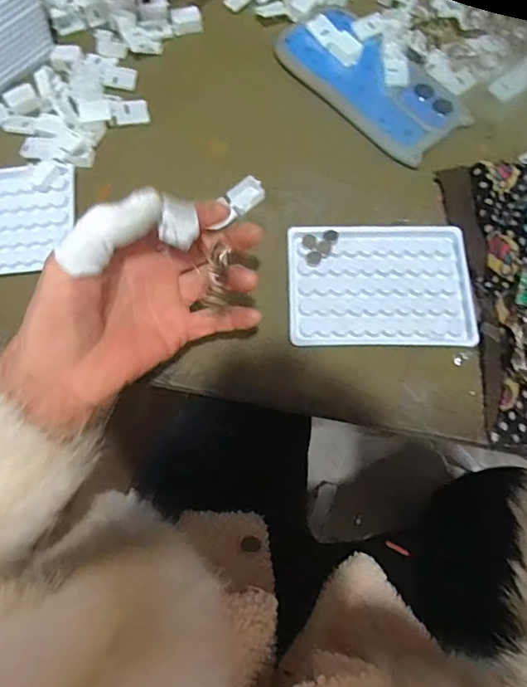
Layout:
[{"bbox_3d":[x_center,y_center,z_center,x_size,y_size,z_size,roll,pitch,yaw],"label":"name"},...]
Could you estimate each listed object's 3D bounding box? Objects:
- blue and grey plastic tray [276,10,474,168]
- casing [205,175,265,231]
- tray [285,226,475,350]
[{"bbox_3d":[0.093,-0.229,0.429,0.089,0.014,0.170,-41,77,-10],"label":"blue and grey plastic tray"},{"bbox_3d":[-0.014,-0.115,0.390,0.029,0.013,0.018,-39,76,-10],"label":"casing"},{"bbox_3d":[0.085,-0.043,0.364,0.130,0.007,0.094,0,73,1],"label":"tray"}]

